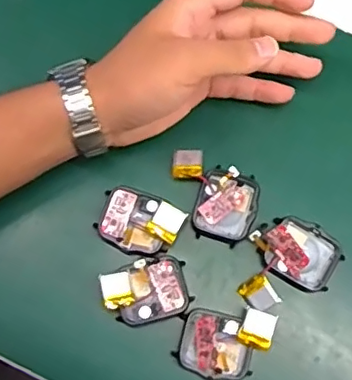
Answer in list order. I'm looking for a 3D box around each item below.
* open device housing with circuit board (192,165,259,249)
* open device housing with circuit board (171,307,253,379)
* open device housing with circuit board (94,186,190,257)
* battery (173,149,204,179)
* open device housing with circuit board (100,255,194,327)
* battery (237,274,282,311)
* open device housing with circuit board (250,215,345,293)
[{"bbox_3d":[0.033,0.011,0.370,0.038,0.015,0.046,16,78,4],"label":"open device housing with circuit board"},{"bbox_3d":[0.024,0.094,0.348,0.045,0.009,0.038,16,78,3],"label":"open device housing with circuit board"},{"bbox_3d":[-0.023,0.021,0.363,0.050,0.014,0.038,28,79,6],"label":"open device housing with circuit board"},{"bbox_3d":[0.008,-0.017,0.374,0.020,0.004,0.021,3,60,-5],"label":"battery"},{"bbox_3d":[-0.018,0.062,0.352,0.050,0.017,0.037,-14,78,-3],"label":"open device housing with circuit board"},{"bbox_3d":[0.051,0.065,0.355,0.019,0.004,0.021,-37,76,5],"label":"battery"},{"bbox_3d":[0.076,0.039,0.364,0.054,0.022,0.038,31,79,7],"label":"open device housing with circuit board"}]

